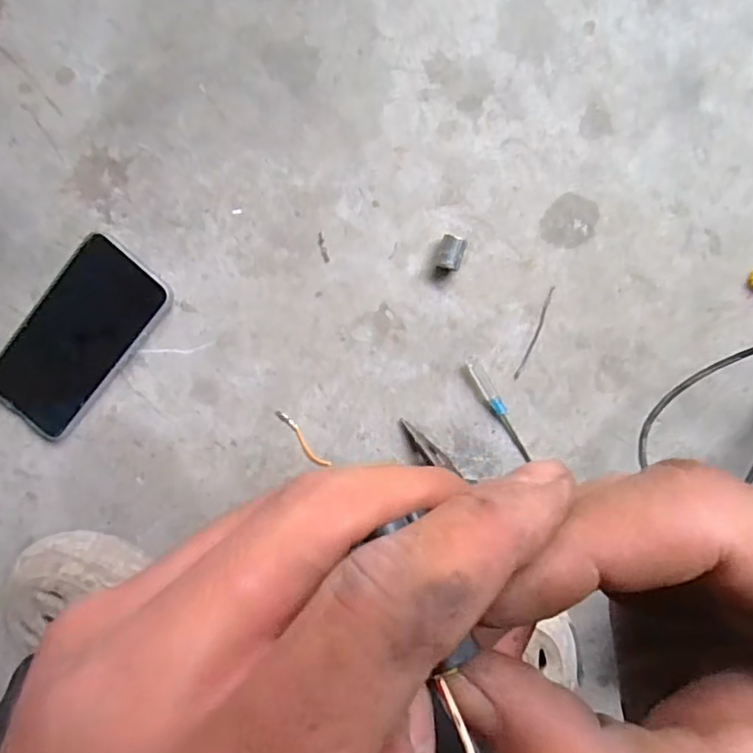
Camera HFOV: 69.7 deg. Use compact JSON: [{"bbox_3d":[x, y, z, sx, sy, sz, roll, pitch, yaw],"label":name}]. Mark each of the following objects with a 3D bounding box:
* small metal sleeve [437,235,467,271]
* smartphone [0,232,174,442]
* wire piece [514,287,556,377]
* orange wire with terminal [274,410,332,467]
[{"bbox_3d":[0.056,-0.094,0.413,0.018,0.019,0.024,18,99,0],"label":"small metal sleeve"},{"bbox_3d":[-0.242,-0.027,0.435,0.080,0.017,0.170,41,98,-4],"label":"smartphone"},{"bbox_3d":[0.126,-0.034,0.429,0.005,0.004,0.076,21,99,-1],"label":"wire piece"},{"bbox_3d":[-0.062,0.053,0.446,0.012,0.006,0.062,-40,95,8],"label":"orange wire with terminal"}]

